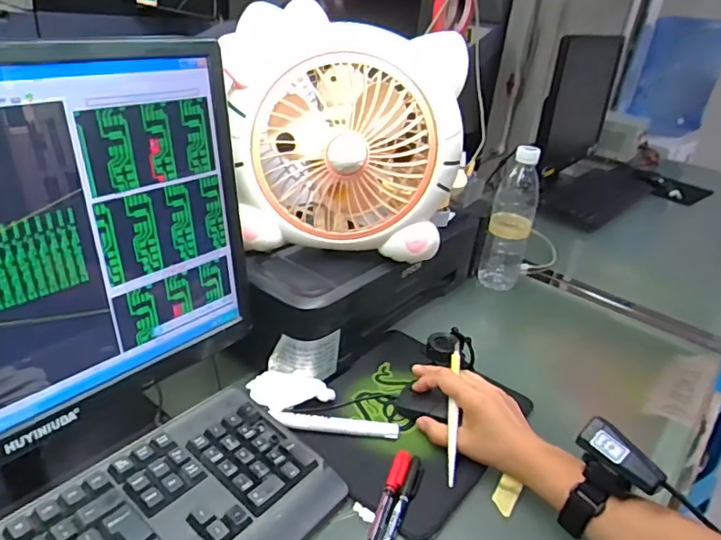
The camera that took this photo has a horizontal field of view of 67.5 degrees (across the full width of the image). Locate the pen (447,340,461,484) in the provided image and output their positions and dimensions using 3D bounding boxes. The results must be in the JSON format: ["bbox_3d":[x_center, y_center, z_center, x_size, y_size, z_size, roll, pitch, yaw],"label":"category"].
[{"bbox_3d":[0.098,0.146,0.563,0.010,0.010,0.154,8,60,2],"label":"pen"}]

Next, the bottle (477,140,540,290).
[{"bbox_3d":[0.248,-0.081,0.881,0.066,0.234,0.057,20,30,23],"label":"bottle"}]

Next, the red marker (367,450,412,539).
[{"bbox_3d":[0.022,0.214,0.480,0.016,0.013,0.143,15,29,14],"label":"red marker"}]

